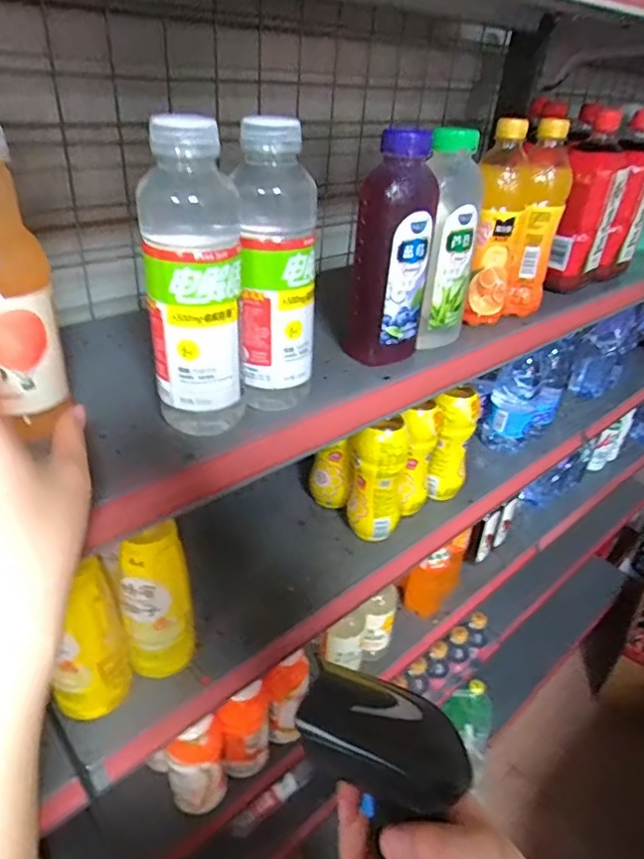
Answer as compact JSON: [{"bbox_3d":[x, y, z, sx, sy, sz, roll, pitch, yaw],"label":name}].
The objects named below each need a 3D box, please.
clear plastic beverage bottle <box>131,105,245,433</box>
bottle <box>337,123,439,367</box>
[{"bbox_3d":[-0.087,-0.094,0.385,0.064,0.208,0.060,-5,34,-12],"label":"clear plastic beverage bottle"},{"bbox_3d":[0.062,-0.160,0.504,0.056,0.193,0.068,25,39,29],"label":"bottle"}]

